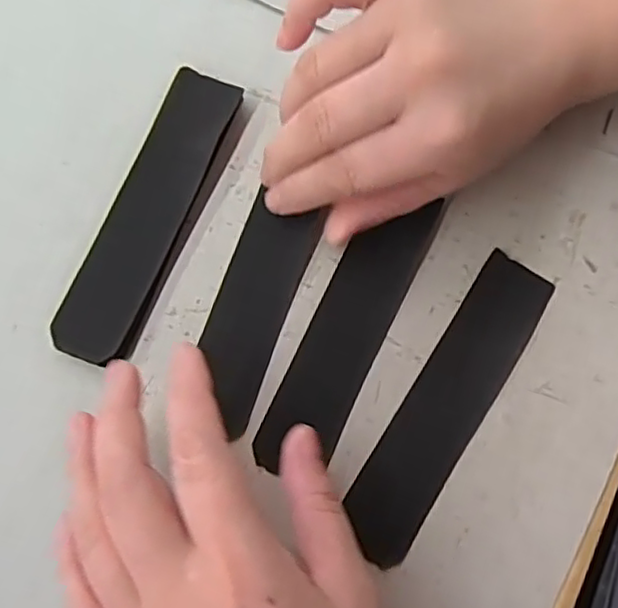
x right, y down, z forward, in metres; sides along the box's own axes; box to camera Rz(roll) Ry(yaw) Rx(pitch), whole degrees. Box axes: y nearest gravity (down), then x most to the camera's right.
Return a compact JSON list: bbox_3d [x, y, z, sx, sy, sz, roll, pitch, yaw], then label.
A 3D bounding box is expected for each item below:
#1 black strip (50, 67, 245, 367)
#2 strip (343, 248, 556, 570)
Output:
[{"bbox_3d":[-0.072,-0.042,0.292,0.035,0.005,0.140,20,78,4],"label":"black strip"},{"bbox_3d":[0.059,0.040,0.272,0.032,0.004,0.136,32,79,7],"label":"strip"}]

